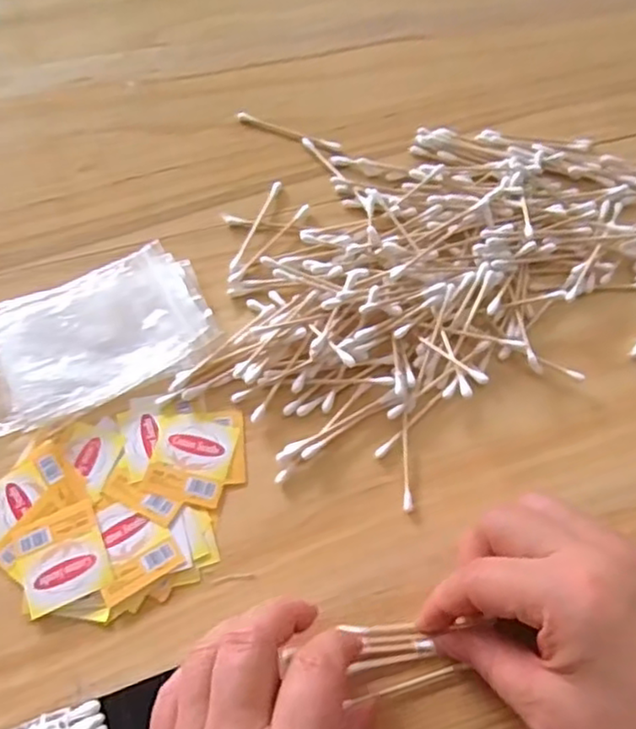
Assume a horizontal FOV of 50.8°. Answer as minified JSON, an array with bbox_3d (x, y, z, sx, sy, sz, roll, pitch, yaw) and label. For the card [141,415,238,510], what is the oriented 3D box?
[{"bbox_3d":[-0.063,0.047,0.333,0.038,0.004,0.043,11,63,3],"label":"card"}]

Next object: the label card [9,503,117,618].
[{"bbox_3d":[-0.118,0.088,0.309,0.039,0.004,0.042,-20,66,-12],"label":"label card"}]

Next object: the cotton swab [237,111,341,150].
[{"bbox_3d":[-0.019,-0.150,0.429,0.069,0.005,0.008,22,64,8],"label":"cotton swab"}]

